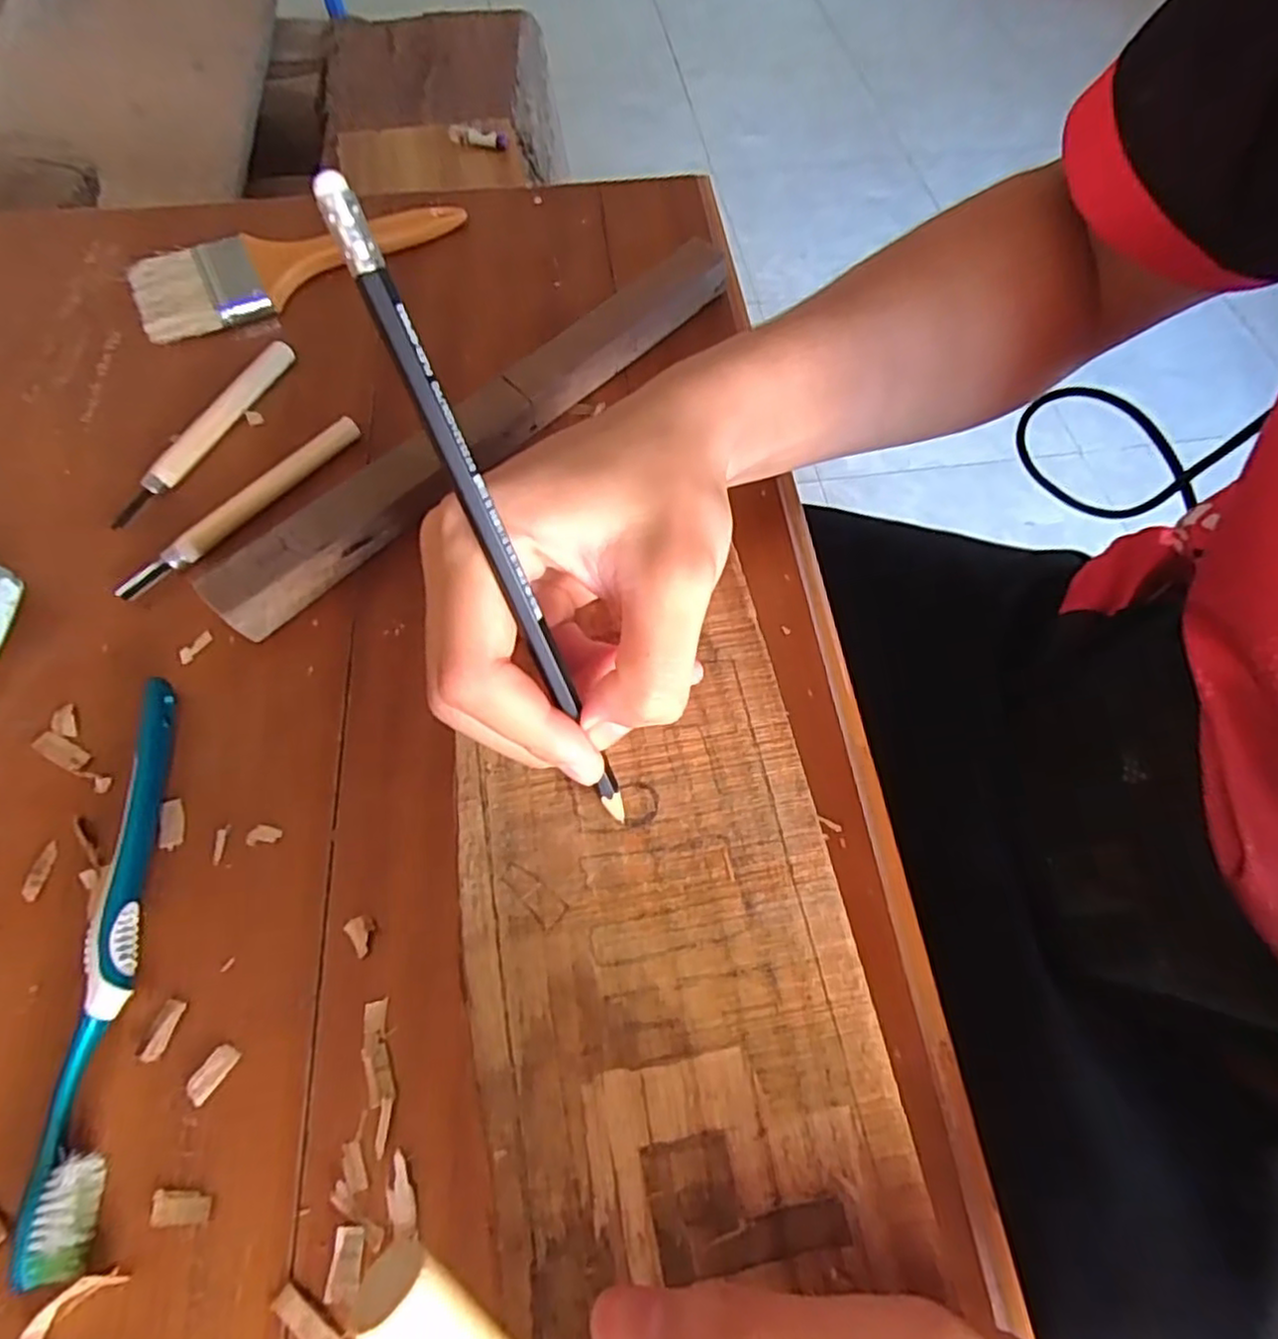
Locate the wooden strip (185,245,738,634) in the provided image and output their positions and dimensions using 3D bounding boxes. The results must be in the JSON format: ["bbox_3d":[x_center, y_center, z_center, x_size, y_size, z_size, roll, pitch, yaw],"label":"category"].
[{"bbox_3d":[-0.066,-0.124,0.343,0.027,0.028,0.307,38,68,18],"label":"wooden strip"}]

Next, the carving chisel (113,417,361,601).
[{"bbox_3d":[-0.182,-0.076,0.326,0.010,0.009,0.128,34,67,17],"label":"carving chisel"}]

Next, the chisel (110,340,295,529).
[{"bbox_3d":[-0.211,-0.117,0.345,0.013,0.013,0.123,21,64,11],"label":"chisel"}]

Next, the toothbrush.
[{"bbox_3d":[-0.180,0.089,0.239,0.020,0.013,0.184,-7,62,-3],"label":"toothbrush"}]

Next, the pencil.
[{"bbox_3d":[-0.035,-0.028,0.185,0.007,0.175,0.011,-30,30,-15],"label":"pencil"}]

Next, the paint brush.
[{"bbox_3d":[-0.193,-0.239,0.409,0.184,0.014,0.065,-26,65,-13],"label":"paint brush"}]

